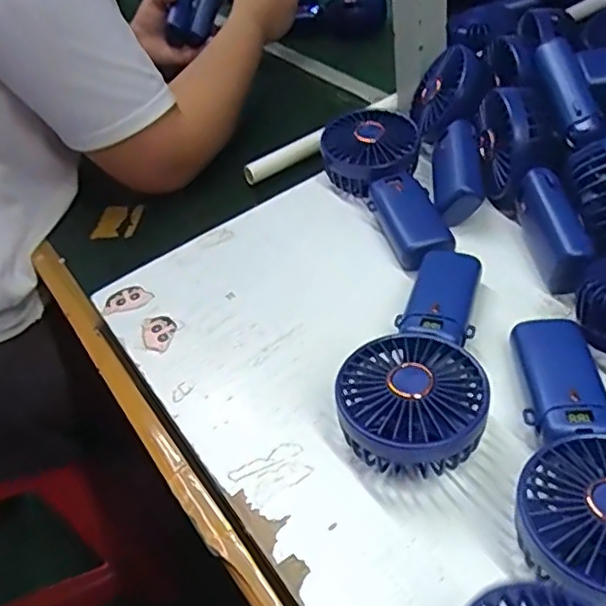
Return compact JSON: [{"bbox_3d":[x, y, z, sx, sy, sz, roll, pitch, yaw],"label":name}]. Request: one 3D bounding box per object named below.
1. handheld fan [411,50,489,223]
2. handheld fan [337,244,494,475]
[{"bbox_3d":[0.129,-0.159,0.557,0.081,0.042,0.164,-28,43,39],"label":"handheld fan"},{"bbox_3d":[0.078,0.029,0.406,0.080,0.049,0.177,6,47,17],"label":"handheld fan"}]

